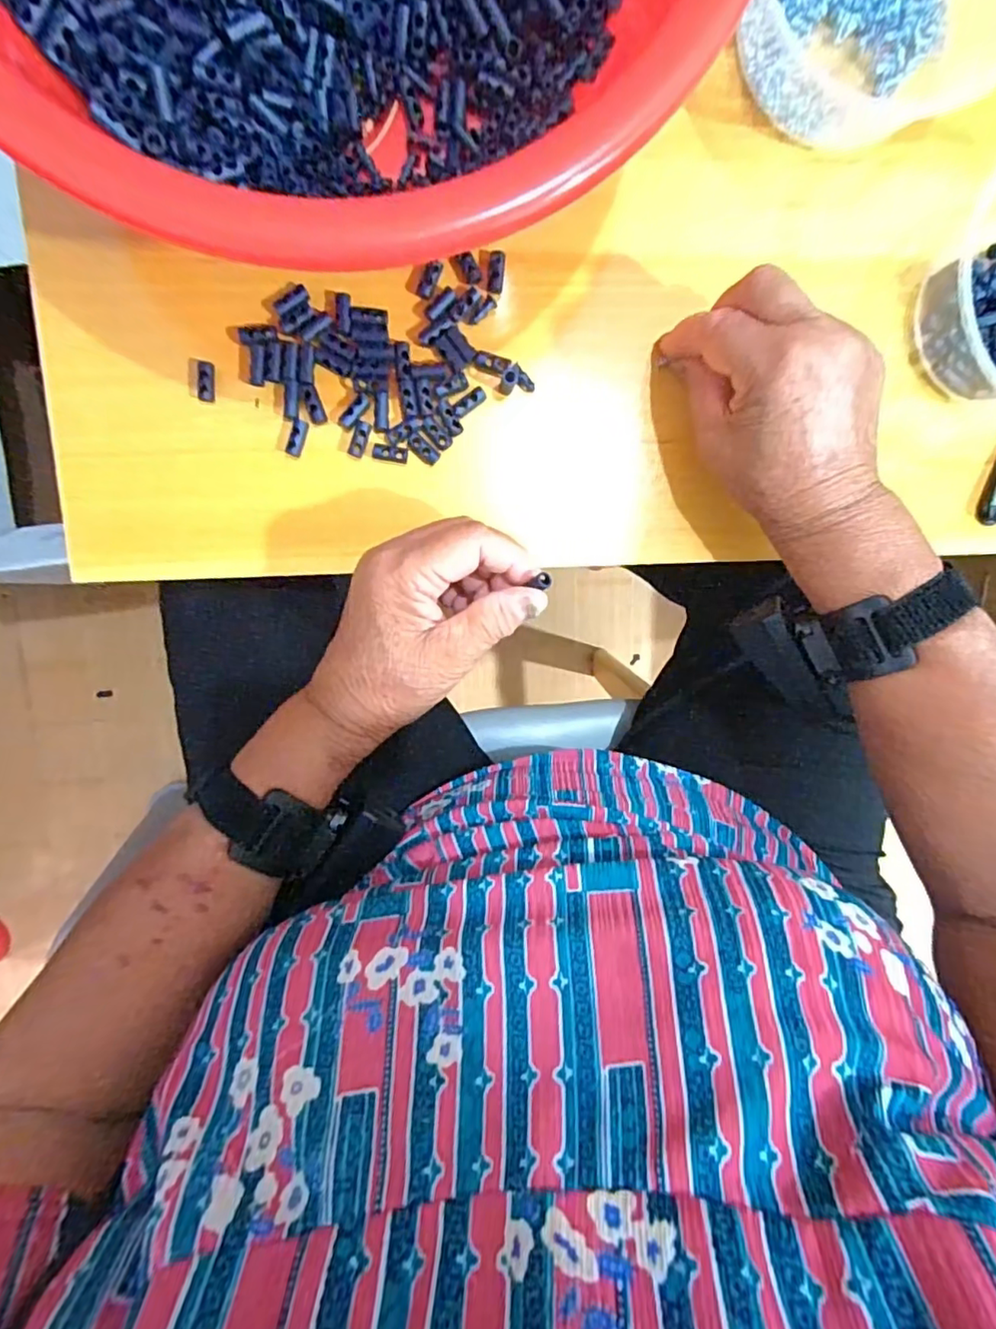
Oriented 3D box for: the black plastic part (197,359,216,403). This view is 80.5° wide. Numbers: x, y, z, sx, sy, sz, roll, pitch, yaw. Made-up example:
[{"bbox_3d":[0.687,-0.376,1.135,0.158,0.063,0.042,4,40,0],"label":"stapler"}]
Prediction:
[{"bbox_3d":[-0.150,-0.145,0.303,0.009,0.005,0.019,3,97,-4],"label":"black plastic part"}]

